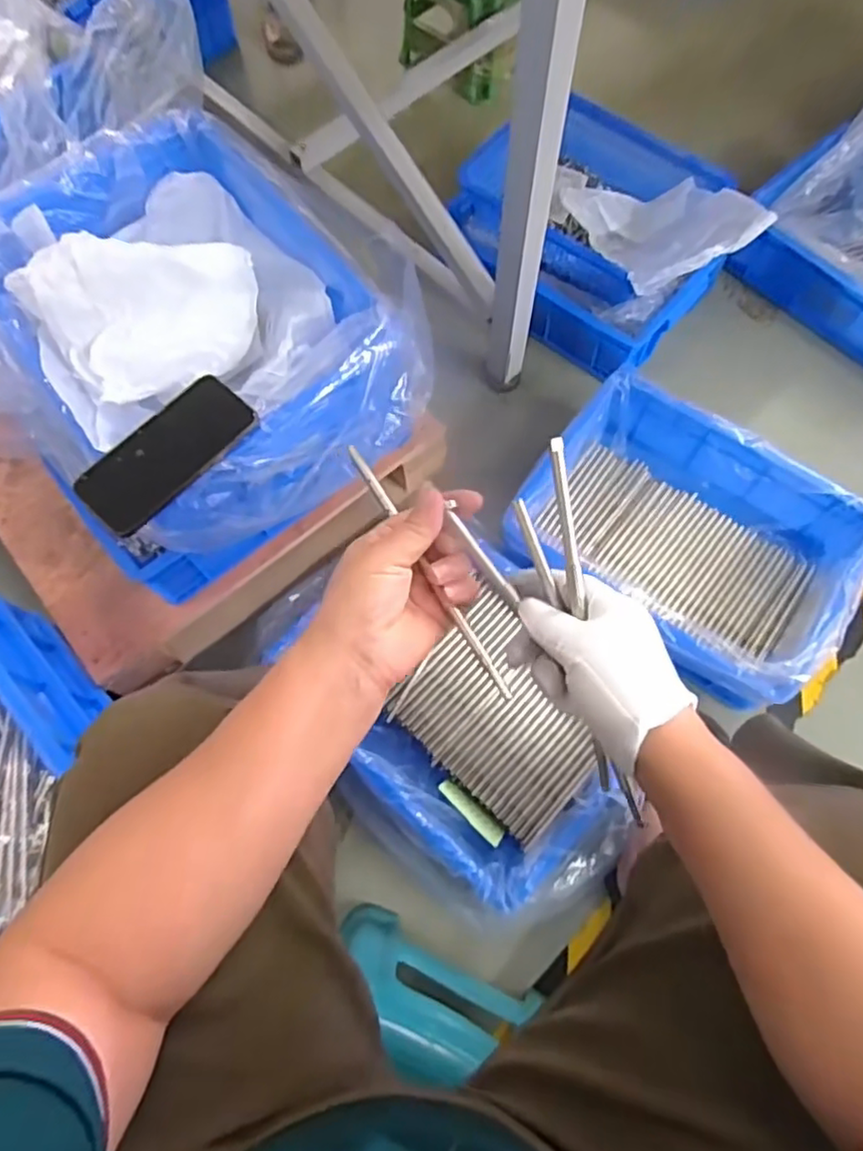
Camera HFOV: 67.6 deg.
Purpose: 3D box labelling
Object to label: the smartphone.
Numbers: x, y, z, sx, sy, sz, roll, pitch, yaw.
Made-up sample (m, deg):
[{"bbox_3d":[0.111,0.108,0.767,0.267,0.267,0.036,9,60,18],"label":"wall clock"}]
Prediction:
[{"bbox_3d":[-0.236,-0.110,0.575,0.072,0.017,0.160,38,75,15],"label":"smartphone"}]

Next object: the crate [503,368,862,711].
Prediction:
[{"bbox_3d":[0.355,-0.048,0.898,0.439,0.135,0.326,39,75,15],"label":"crate"}]

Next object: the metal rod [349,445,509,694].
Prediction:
[{"bbox_3d":[-0.005,-0.008,0.422,0.008,0.012,0.205,-28,66,-9],"label":"metal rod"}]

